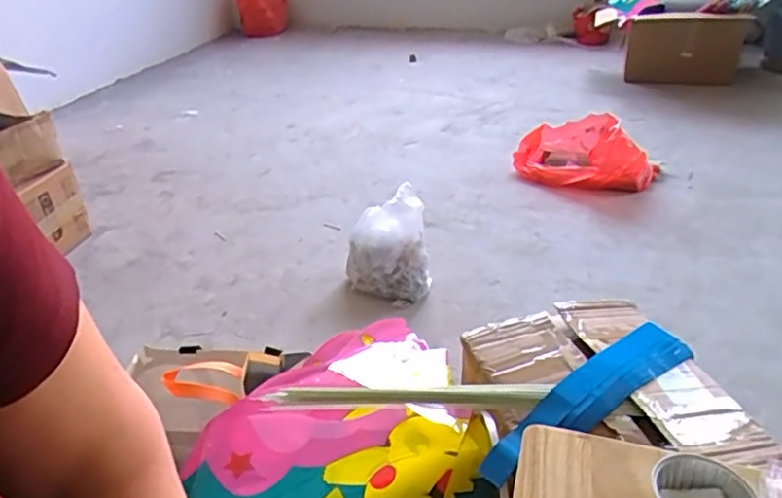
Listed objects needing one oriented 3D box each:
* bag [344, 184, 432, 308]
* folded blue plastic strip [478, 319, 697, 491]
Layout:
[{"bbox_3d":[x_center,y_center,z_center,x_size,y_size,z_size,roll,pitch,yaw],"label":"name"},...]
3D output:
[{"bbox_3d":[-0.009,-0.004,1.698,0.232,0.283,0.200,-2,31,2],"label":"bag"},{"bbox_3d":[0.305,0.211,0.910,0.448,0.062,0.089,-24,37,-31],"label":"folded blue plastic strip"}]

